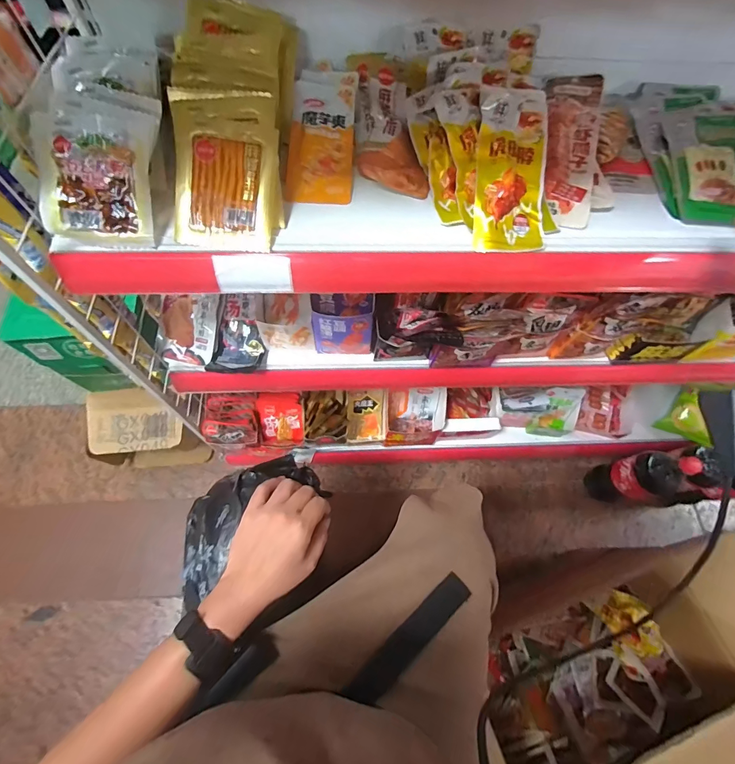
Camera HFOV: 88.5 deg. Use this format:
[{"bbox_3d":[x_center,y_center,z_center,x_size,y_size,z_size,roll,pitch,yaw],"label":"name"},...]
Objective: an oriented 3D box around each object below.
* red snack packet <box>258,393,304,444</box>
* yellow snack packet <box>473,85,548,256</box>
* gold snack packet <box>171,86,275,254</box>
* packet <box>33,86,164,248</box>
[{"bbox_3d":[-0.176,0.075,0.771,0.084,0.108,0.015,-3,22,-5],"label":"red snack packet"},{"bbox_3d":[0.144,-0.213,0.374,0.071,0.027,0.162,4,92,-1],"label":"yellow snack packet"},{"bbox_3d":[-0.136,-0.199,0.357,0.092,0.008,0.140,3,97,-3],"label":"gold snack packet"},{"bbox_3d":[-0.250,-0.202,0.348,0.100,0.020,0.139,3,92,-9],"label":"packet"}]

